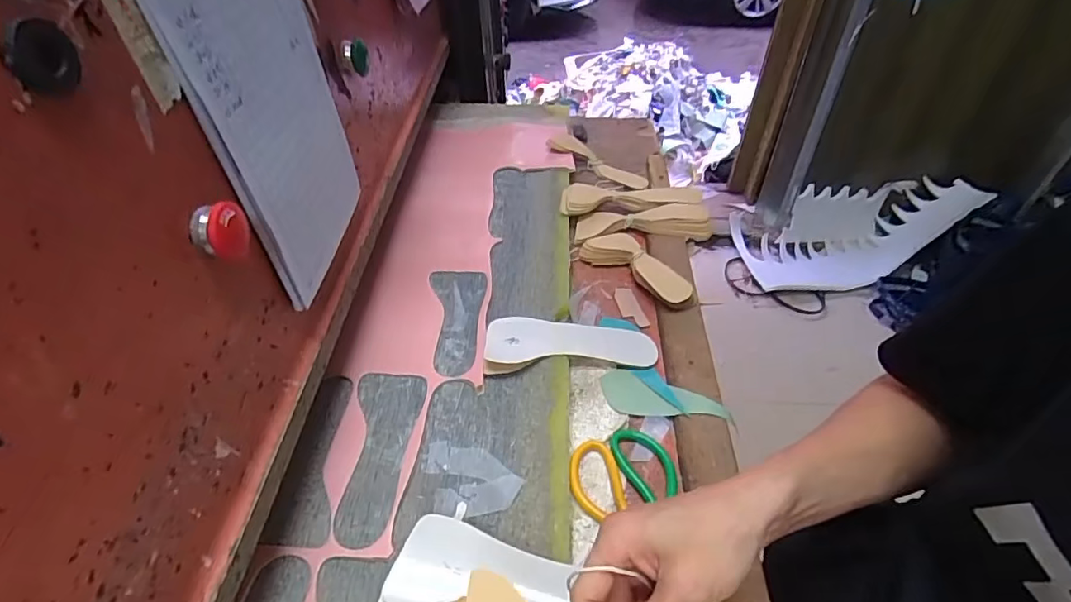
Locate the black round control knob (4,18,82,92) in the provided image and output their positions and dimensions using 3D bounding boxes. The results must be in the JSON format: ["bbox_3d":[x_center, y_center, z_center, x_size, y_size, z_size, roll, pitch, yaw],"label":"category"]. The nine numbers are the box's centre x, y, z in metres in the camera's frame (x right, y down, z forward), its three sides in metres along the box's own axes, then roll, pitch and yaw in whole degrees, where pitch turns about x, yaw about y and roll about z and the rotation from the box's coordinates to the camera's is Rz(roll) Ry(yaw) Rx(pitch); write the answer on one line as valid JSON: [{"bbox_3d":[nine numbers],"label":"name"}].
[{"bbox_3d":[-0.224,-0.112,0.238,0.010,0.027,0.035,-10,45,-8],"label":"black round control knob"}]

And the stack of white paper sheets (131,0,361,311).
[{"bbox_3d":[-0.209,-0.163,0.438,0.008,0.257,0.218,-2,44,3],"label":"stack of white paper sheets"}]

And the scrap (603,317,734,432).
[{"bbox_3d":[0.119,0.090,0.605,0.094,0.008,0.192,-28,47,-15],"label":"scrap"}]

